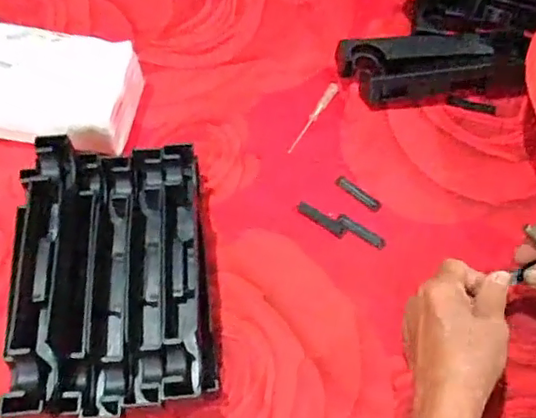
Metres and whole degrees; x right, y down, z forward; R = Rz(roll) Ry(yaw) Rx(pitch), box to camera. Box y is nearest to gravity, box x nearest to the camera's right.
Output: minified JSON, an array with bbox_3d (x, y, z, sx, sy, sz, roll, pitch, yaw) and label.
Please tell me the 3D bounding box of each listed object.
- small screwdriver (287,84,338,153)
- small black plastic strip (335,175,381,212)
[{"bbox_3d":[0.042,-0.085,0.535,0.011,0.008,0.086,26,64,16],"label":"small screwdriver"},{"bbox_3d":[0.078,-0.013,0.497,0.044,0.004,0.012,38,66,19],"label":"small black plastic strip"}]

